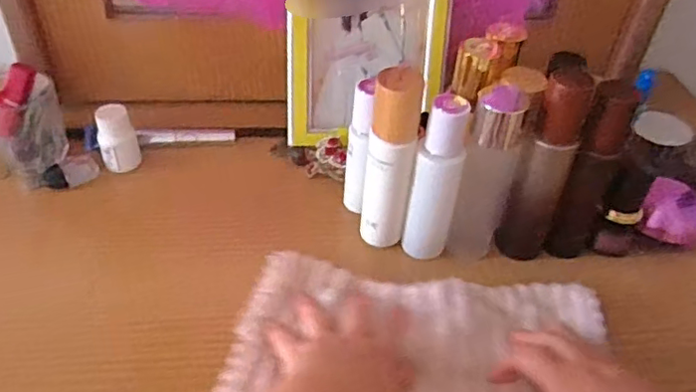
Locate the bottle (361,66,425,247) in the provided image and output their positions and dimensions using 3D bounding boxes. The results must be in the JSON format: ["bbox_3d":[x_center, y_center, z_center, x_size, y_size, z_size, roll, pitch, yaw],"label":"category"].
[{"bbox_3d":[0.037,-0.029,0.526,0.042,0.167,0.031,6,43,3],"label":"bottle"}]

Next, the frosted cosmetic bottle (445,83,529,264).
[{"bbox_3d":[0.124,-0.013,0.535,0.040,0.179,0.031,-27,51,-29],"label":"frosted cosmetic bottle"}]

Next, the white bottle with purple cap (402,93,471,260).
[{"bbox_3d":[0.078,-0.012,0.528,0.036,0.164,0.033,24,46,21],"label":"white bottle with purple cap"}]

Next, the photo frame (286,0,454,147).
[{"bbox_3d":[0.023,-0.162,0.640,0.171,0.204,0.026,-1,22,-6],"label":"photo frame"}]

